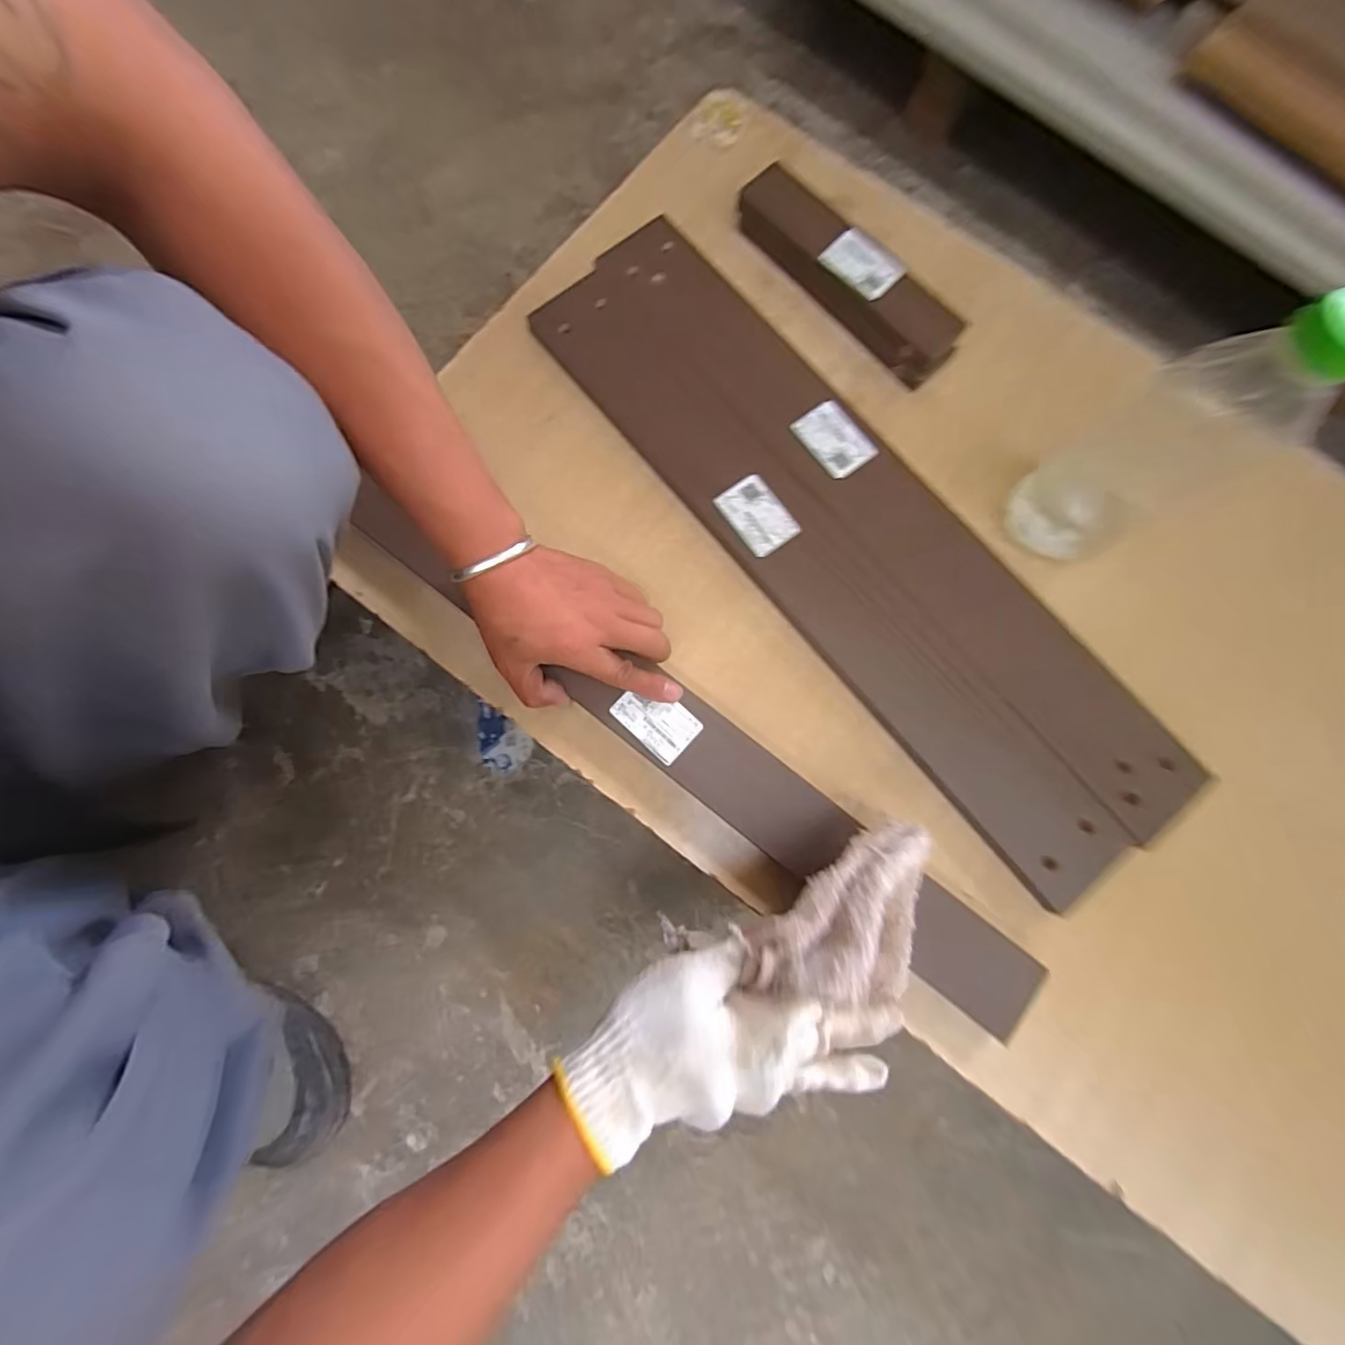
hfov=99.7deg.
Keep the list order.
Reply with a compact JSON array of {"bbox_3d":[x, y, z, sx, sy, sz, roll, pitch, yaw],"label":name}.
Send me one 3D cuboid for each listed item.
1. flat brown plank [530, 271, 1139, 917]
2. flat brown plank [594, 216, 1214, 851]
[{"bbox_3d":[0.105,-0.084,0.447,0.078,0.009,0.612,-40,82,-7],"label":"flat brown plank"},{"bbox_3d":[0.168,-0.136,0.452,0.086,0.018,0.627,-39,82,-7],"label":"flat brown plank"}]

